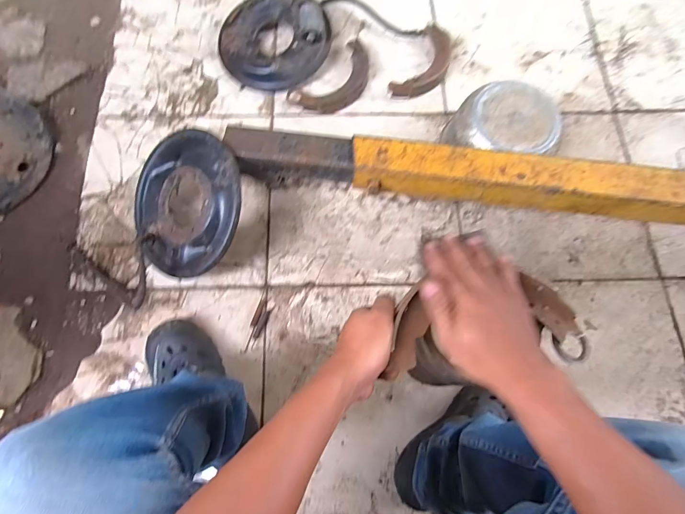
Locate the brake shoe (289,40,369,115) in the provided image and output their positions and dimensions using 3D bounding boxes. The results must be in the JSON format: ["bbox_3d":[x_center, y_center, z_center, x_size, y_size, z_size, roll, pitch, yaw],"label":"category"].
[{"bbox_3d":[-0.010,-0.406,0.866,0.208,0.030,0.117,-43,80,-11],"label":"brake shoe"}]

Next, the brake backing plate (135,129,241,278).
[{"bbox_3d":[-0.288,-0.098,0.691,0.260,0.028,0.253,0,89,26],"label":"brake backing plate"}]

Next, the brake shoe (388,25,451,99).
[{"bbox_3d":[0.204,-0.460,0.894,0.099,0.028,0.226,29,77,7],"label":"brake shoe"}]

